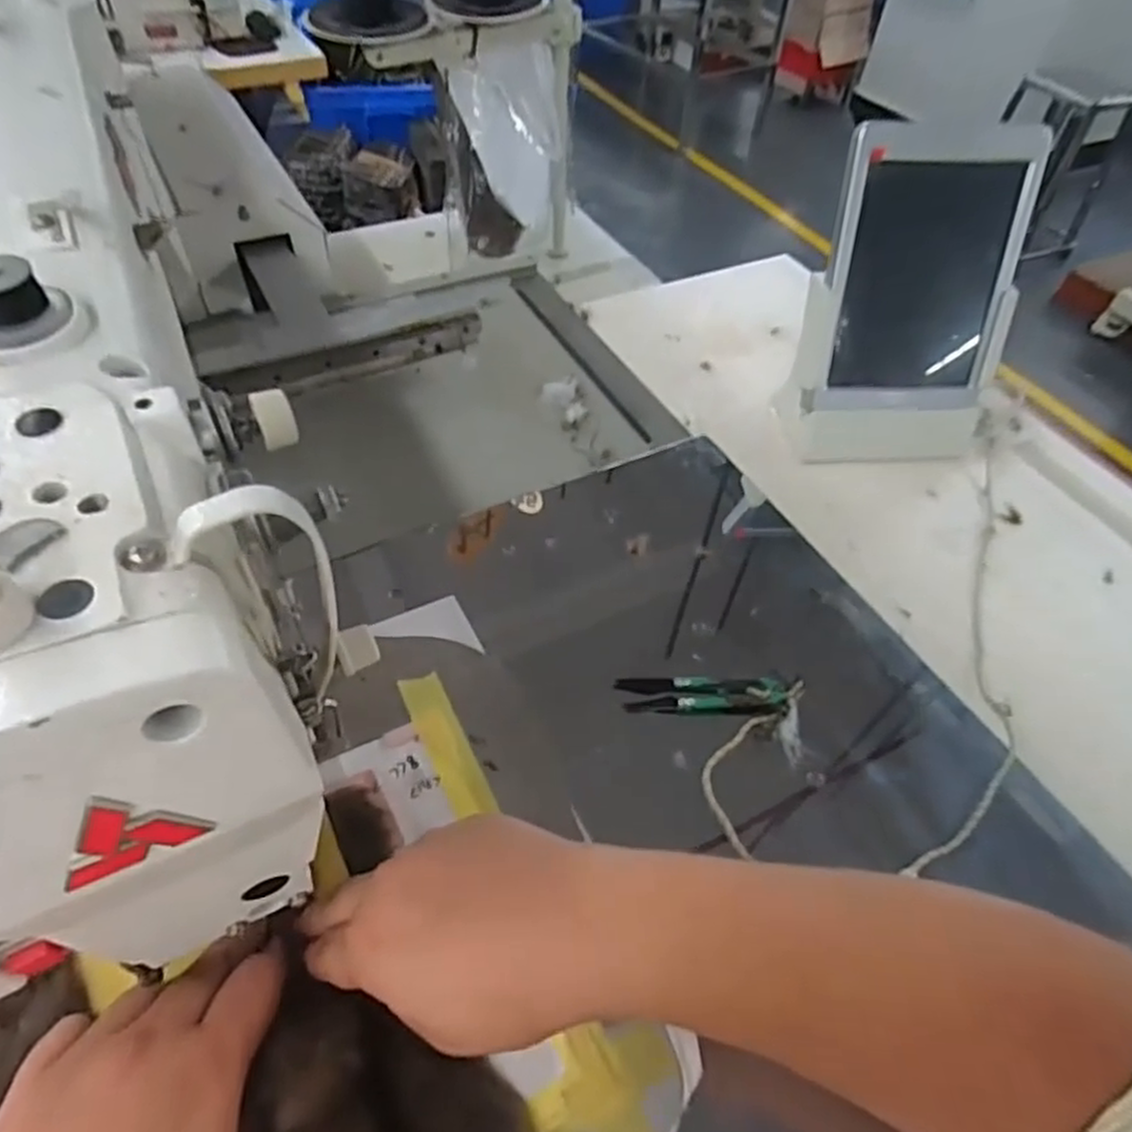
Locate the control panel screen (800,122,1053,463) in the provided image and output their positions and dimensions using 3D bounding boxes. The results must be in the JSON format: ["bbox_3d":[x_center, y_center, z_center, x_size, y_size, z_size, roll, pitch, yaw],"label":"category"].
[{"bbox_3d":[0.278,-0.207,0.603,0.164,0.218,0.122,-7,54,-8],"label":"control panel screen"}]

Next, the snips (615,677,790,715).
[{"bbox_3d":[0.087,0.082,0.472,0.105,0.005,0.024,1,53,0],"label":"snips"}]

